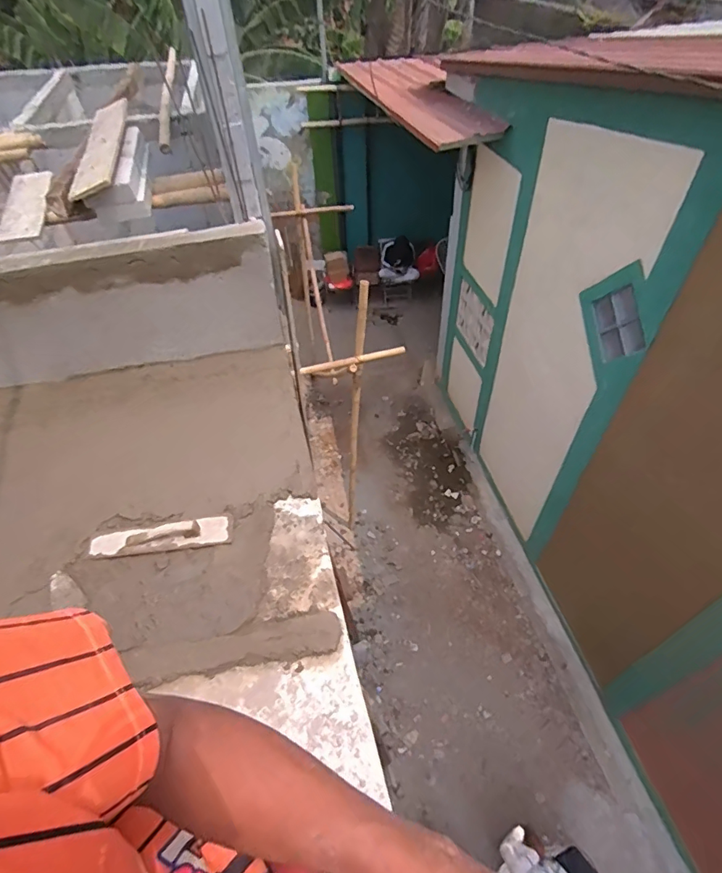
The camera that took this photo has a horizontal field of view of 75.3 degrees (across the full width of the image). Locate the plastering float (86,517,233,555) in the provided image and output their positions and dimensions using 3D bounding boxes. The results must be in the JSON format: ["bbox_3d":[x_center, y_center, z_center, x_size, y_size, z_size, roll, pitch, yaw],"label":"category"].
[{"bbox_3d":[-0.698,0.346,1.631,0.483,0.055,0.114,-8,49,-4],"label":"plastering float"}]

